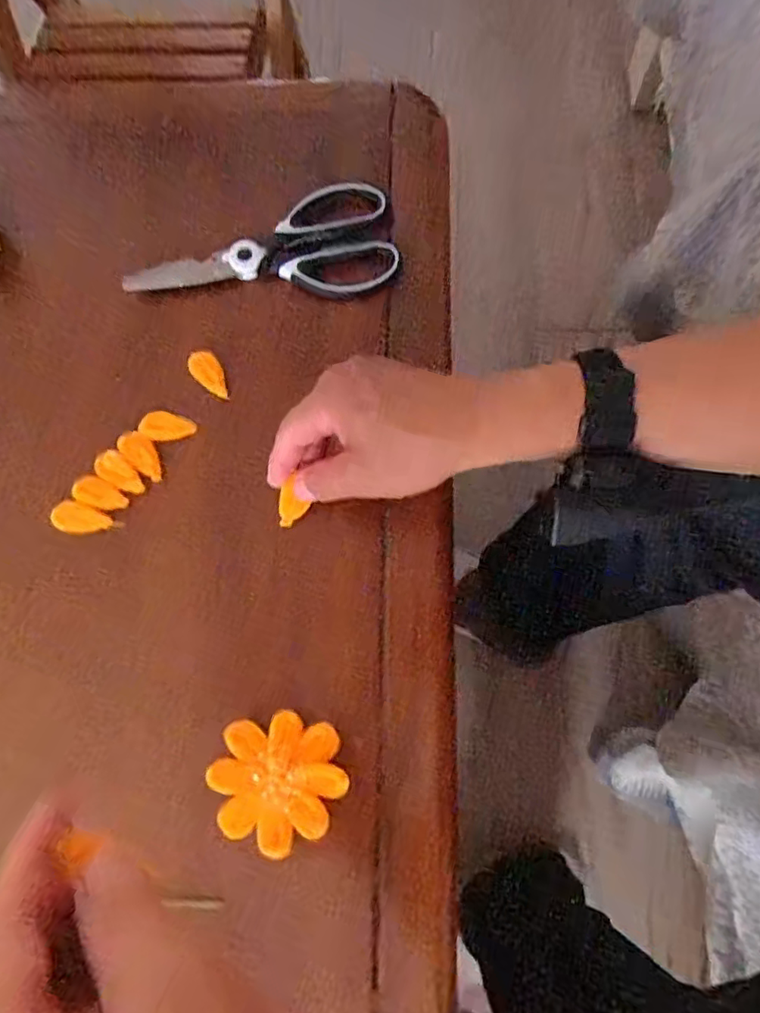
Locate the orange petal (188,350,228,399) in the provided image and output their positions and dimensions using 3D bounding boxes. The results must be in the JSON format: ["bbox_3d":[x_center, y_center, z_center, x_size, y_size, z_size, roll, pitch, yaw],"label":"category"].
[{"bbox_3d":[-0.120,-0.095,0.425,0.020,0.005,0.043,-44,77,-8],"label":"orange petal"}]

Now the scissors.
[{"bbox_3d":[-0.085,-0.195,0.441,0.193,0.017,0.083,0,75,4],"label":"scissors"}]

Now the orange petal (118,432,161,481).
[{"bbox_3d":[-0.164,-0.036,0.415,0.041,0.006,0.019,44,82,13],"label":"orange petal"}]

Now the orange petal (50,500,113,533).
[{"bbox_3d":[-0.202,0.008,0.405,0.042,0.005,0.019,8,76,6],"label":"orange petal"}]

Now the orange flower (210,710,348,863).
[{"bbox_3d":[-0.061,0.161,0.354,0.074,0.010,0.073,19,77,8],"label":"orange flower"}]

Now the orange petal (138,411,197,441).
[{"bbox_3d":[-0.148,-0.055,0.418,0.038,0.006,0.021,11,76,6],"label":"orange petal"}]

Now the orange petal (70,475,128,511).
[{"bbox_3d":[-0.191,-0.009,0.409,0.040,0.004,0.018,22,77,9],"label":"orange petal"}]

